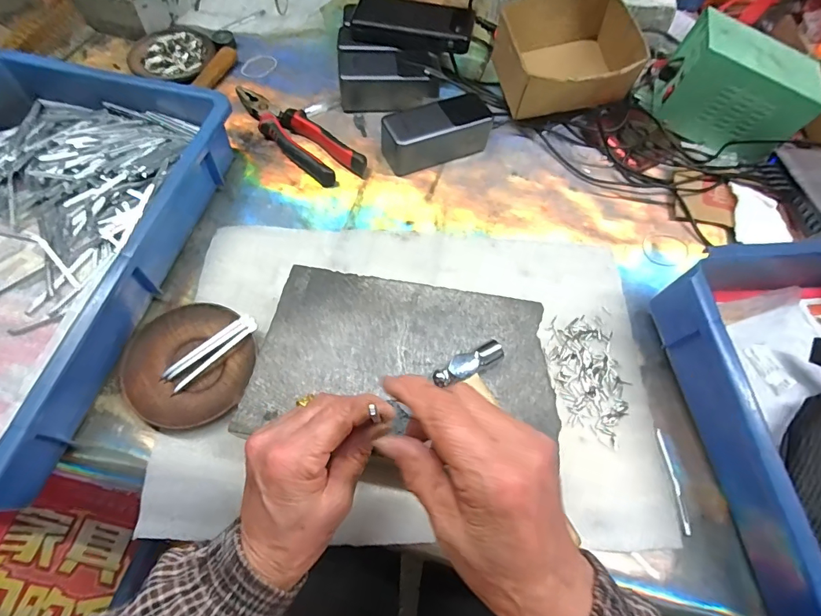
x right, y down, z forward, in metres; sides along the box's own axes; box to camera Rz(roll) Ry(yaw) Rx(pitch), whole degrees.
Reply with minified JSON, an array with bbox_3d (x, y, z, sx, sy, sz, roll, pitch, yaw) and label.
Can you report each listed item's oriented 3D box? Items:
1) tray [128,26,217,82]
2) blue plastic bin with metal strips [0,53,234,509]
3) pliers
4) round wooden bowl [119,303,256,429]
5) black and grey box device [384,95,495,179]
[{"bbox_3d":[-0.327,-0.358,0.600,0.117,0.010,0.114,1,63,-2],"label":"tray"},{"bbox_3d":[-0.375,-0.058,0.407,0.283,0.084,0.430,13,63,4],"label":"blue plastic bin with metal strips"},{"bbox_3d":[-0.144,-0.218,0.535,0.204,0.024,0.059,39,67,16],"label":"pliers"},{"bbox_3d":[-0.203,0.052,0.394,0.111,0.017,0.107,1,63,-2],"label":"round wooden bowl"},{"bbox_3d":[0.031,-0.212,0.523,0.130,0.053,0.058,-27,67,-15],"label":"black and grey box device"}]

